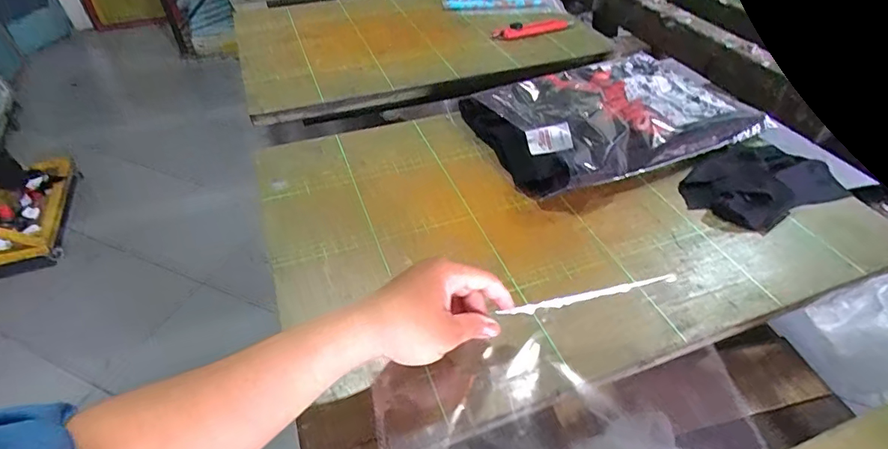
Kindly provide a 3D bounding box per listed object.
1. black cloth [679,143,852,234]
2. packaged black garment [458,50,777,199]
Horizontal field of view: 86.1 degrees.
[{"bbox_3d":[0.357,-0.050,0.538,0.182,0.016,0.110,-22,47,-21],"label":"black cloth"},{"bbox_3d":[0.218,-0.154,0.623,0.364,0.043,0.235,-22,47,-20],"label":"packaged black garment"}]

